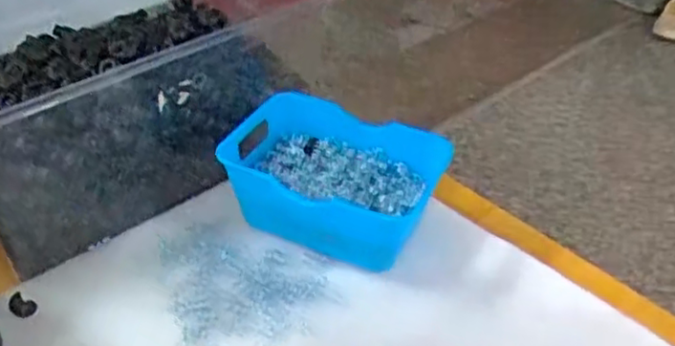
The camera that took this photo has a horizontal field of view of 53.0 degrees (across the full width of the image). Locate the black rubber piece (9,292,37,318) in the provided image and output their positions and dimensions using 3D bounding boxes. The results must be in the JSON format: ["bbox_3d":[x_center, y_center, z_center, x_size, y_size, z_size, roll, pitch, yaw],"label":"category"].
[{"bbox_3d":[-0.206,0.085,0.441,0.015,0.005,0.021,-28,47,-33],"label":"black rubber piece"}]

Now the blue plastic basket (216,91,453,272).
[{"bbox_3d":[-0.006,0.006,0.509,0.152,0.066,0.107,20,40,16],"label":"blue plastic basket"}]

